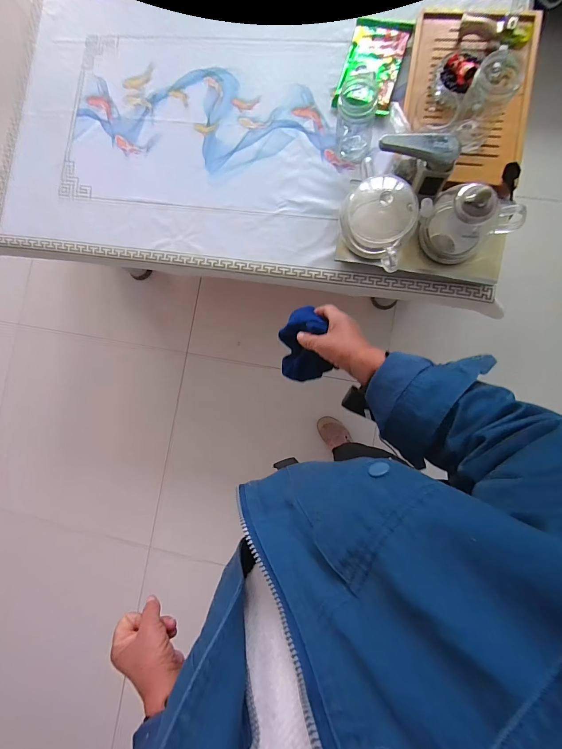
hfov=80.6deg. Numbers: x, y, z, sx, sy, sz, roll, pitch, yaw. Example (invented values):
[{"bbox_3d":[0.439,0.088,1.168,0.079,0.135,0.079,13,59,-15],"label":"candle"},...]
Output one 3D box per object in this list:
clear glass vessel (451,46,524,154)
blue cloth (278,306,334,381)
[{"bbox_3d":[0.427,-0.574,0.700,0.083,0.141,0.096,22,90,7],"label":"clear glass vessel"},{"bbox_3d":[0.032,-0.048,0.513,0.076,0.086,0.111,-11,86,6],"label":"blue cloth"}]

